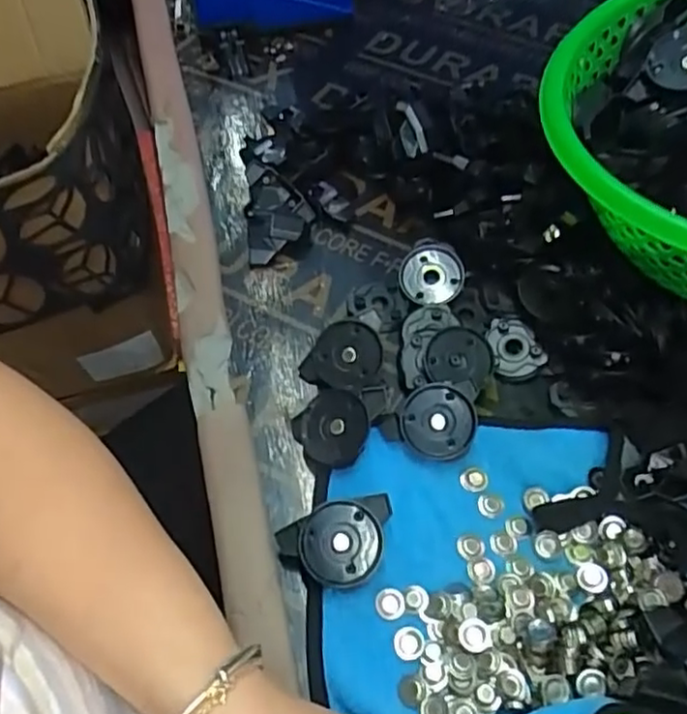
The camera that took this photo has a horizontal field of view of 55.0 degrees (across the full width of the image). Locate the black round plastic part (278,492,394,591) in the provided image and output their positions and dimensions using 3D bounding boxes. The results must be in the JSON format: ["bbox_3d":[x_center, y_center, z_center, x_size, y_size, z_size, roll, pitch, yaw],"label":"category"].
[{"bbox_3d":[-0.003,0.098,0.347,0.060,0.015,0.042,-11,80,-4],"label":"black round plastic part"}]

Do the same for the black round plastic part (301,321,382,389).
[{"bbox_3d":[0.001,0.002,0.418,0.043,0.011,0.048,36,92,10],"label":"black round plastic part"}]

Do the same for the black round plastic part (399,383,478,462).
[{"bbox_3d":[0.055,0.038,0.382,0.042,0.006,0.043,0,86,3],"label":"black round plastic part"}]

